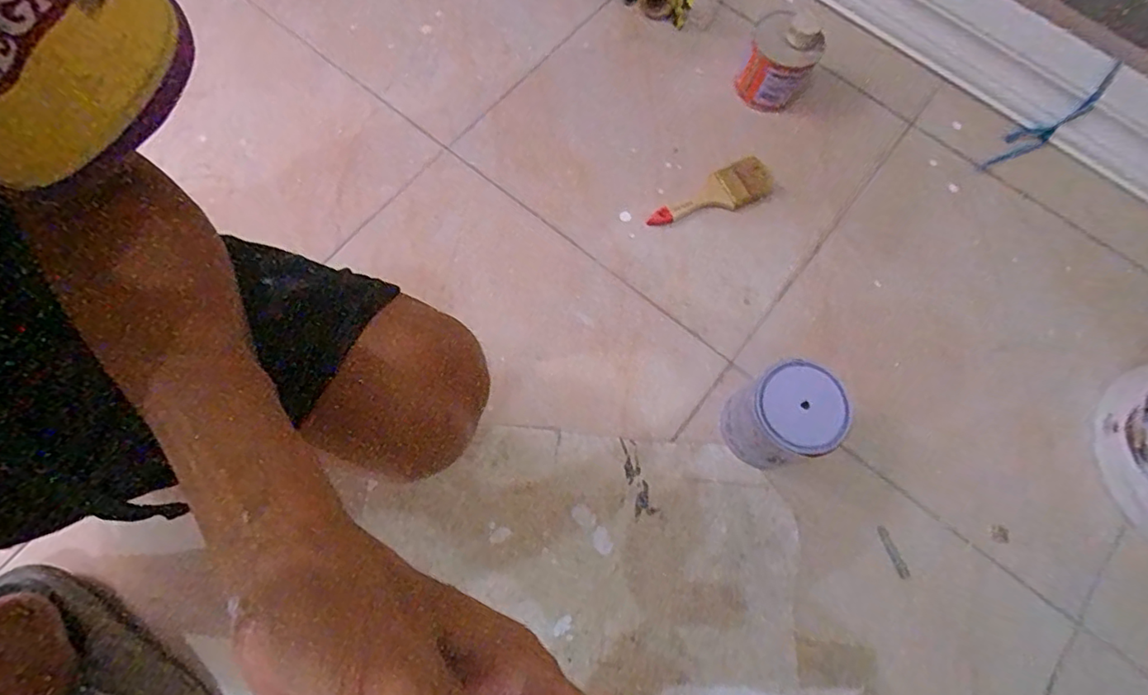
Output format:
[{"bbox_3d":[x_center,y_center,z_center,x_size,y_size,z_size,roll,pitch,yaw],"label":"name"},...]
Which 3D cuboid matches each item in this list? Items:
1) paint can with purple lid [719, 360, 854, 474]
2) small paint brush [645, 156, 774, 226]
[{"bbox_3d":[0.238,0.081,0.648,0.098,0.120,0.100,1,72,-2],"label":"paint can with purple lid"},{"bbox_3d":[0.191,-0.209,0.781,0.187,0.015,0.060,-24,74,-10],"label":"small paint brush"}]

